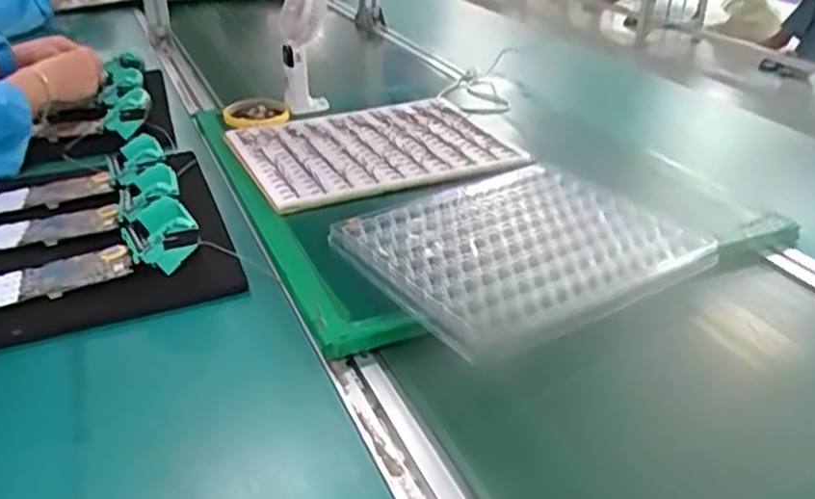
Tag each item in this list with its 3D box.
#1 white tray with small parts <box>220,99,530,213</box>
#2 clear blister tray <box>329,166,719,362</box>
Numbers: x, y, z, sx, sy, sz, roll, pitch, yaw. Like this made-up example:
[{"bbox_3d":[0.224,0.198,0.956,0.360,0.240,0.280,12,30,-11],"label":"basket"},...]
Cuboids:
[{"bbox_3d":[-0.047,-0.139,0.920,0.318,0.015,0.293,-16,31,-19],"label":"white tray with small parts"},{"bbox_3d":[0.102,-0.014,0.683,0.285,0.020,0.251,-19,32,-23],"label":"clear blister tray"}]

